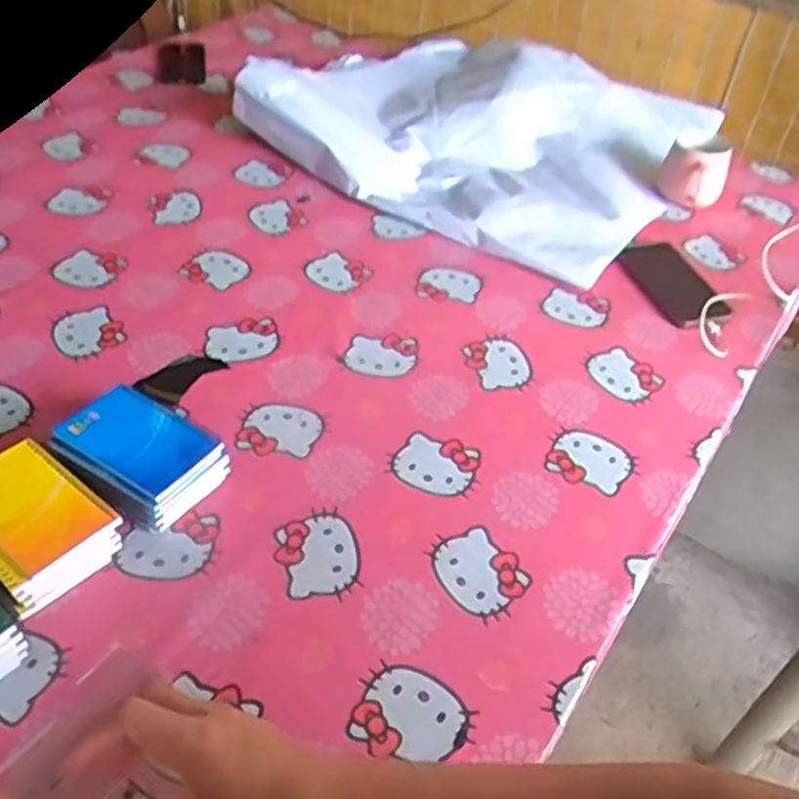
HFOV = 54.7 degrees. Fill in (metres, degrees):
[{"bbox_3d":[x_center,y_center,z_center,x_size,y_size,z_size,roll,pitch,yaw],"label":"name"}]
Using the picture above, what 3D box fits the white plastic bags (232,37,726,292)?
[{"bbox_3d":[0.112,-0.421,1.175,0.615,0.111,0.516,30,49,24],"label":"white plastic bags"}]

